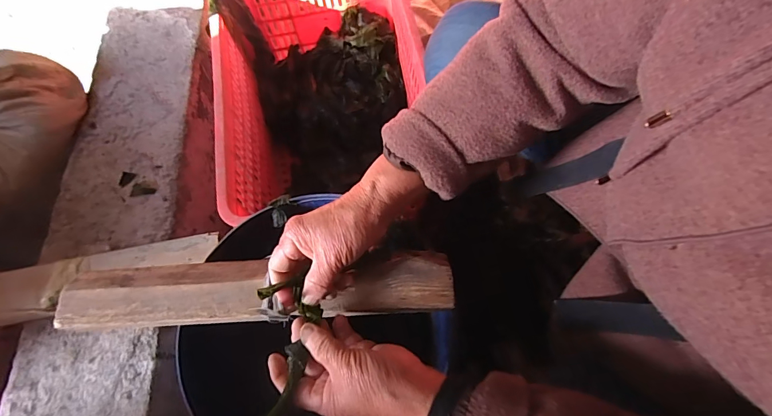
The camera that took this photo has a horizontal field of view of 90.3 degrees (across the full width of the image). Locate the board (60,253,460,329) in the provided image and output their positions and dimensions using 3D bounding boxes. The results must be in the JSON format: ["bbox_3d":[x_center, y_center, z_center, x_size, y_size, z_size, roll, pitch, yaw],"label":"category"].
[{"bbox_3d":[-0.132,0.082,0.388,0.389,0.019,0.063,-4,67,3],"label":"board"}]

